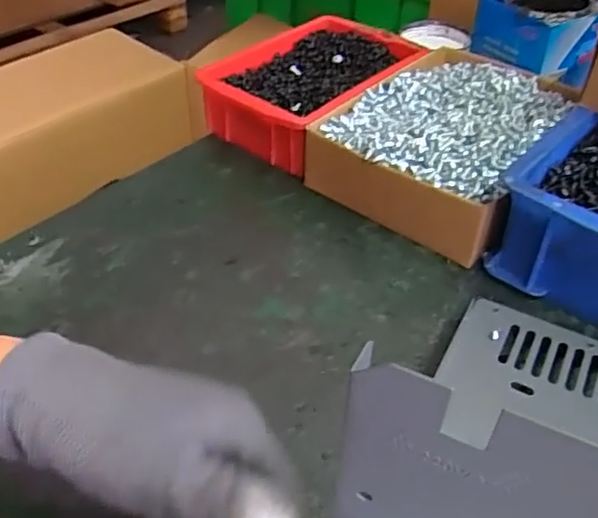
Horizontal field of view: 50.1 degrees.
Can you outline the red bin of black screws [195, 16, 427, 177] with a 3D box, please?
[{"bbox_3d":[0.014,-0.160,0.600,0.132,0.055,0.204,28,48,28],"label":"red bin of black screws"}]

